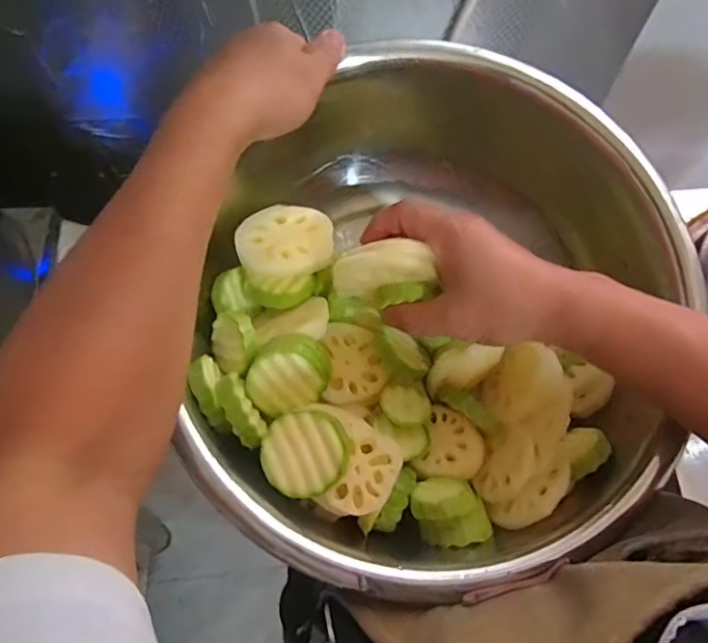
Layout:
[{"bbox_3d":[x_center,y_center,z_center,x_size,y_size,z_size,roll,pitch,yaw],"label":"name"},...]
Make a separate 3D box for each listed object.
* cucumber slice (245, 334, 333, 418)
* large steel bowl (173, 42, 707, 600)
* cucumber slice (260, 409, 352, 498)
[{"bbox_3d":[-0.044,0.035,0.378,0.057,0.018,0.048,-27,110,-3],"label":"cucumber slice"},{"bbox_3d":[0.064,-0.017,0.404,0.326,0.102,0.369,-4,70,0],"label":"large steel bowl"},{"bbox_3d":[-0.030,0.082,0.350,0.054,0.011,0.049,-20,71,-6],"label":"cucumber slice"}]

